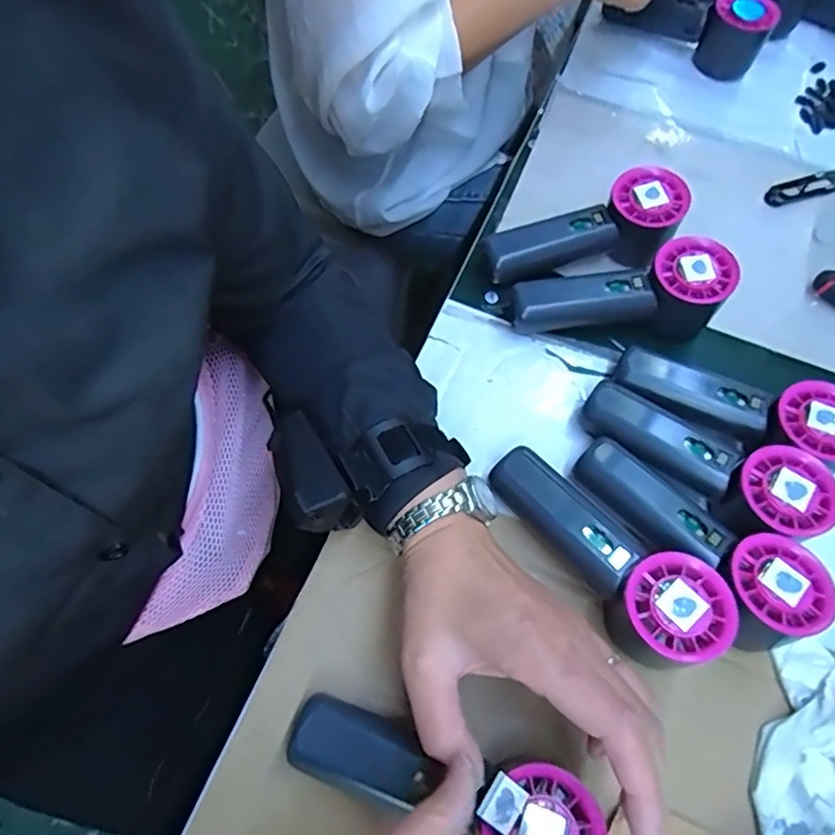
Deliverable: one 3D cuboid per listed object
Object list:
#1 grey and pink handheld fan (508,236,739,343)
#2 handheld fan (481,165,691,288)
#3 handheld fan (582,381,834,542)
[{"bbox_3d":[0.147,-0.094,0.428,0.153,0.056,0.056,2,67,-5],"label":"grey and pink handheld fan"},{"bbox_3d":[0.129,-0.140,0.455,0.154,0.054,0.058,-18,67,4],"label":"handheld fan"},{"bbox_3d":[0.179,0.030,0.376,0.153,0.052,0.059,31,68,7],"label":"handheld fan"}]

